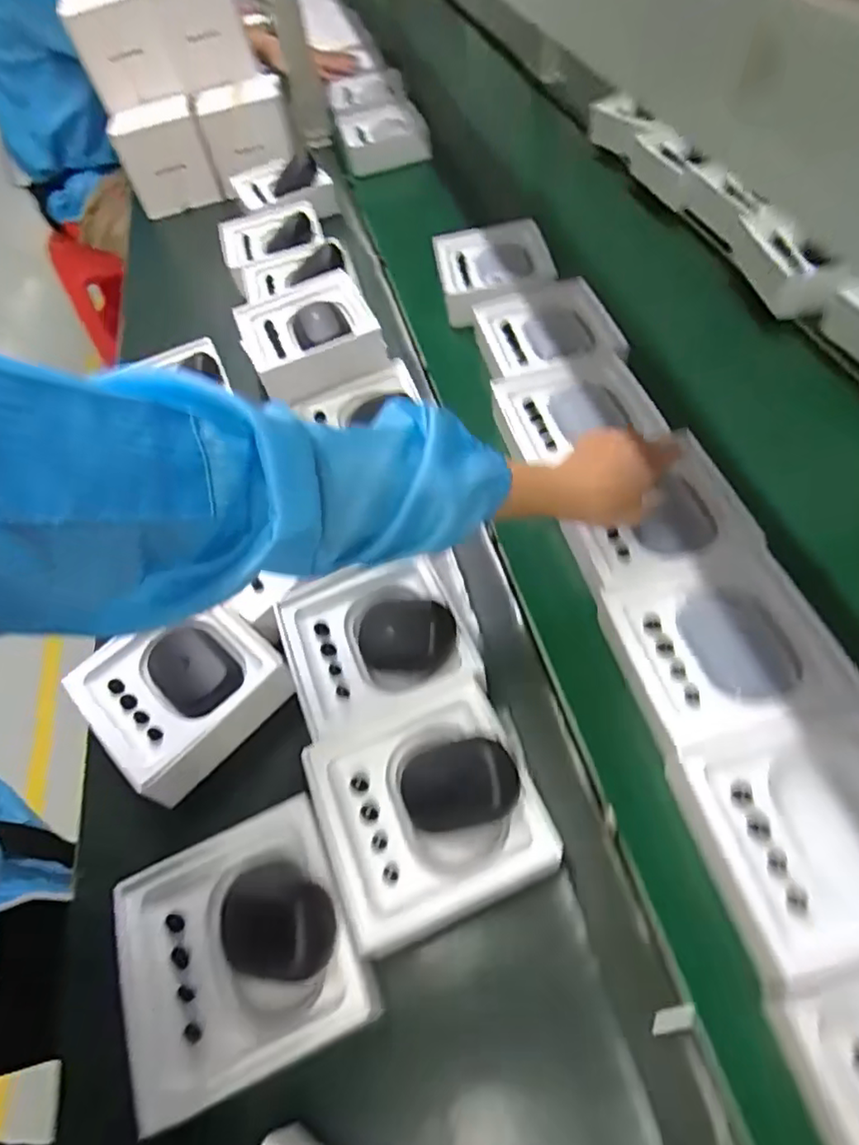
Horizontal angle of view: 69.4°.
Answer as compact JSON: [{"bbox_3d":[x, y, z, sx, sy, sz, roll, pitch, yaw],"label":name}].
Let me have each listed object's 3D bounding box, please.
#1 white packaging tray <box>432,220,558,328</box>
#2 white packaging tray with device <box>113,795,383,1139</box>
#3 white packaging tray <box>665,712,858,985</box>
[{"bbox_3d":[0.085,-0.392,0.803,0.146,0.056,0.153,-9,55,-1],"label":"white packaging tray"},{"bbox_3d":[-0.119,0.232,0.383,0.138,0.042,0.135,-23,56,-10],"label":"white packaging tray with device"},{"bbox_3d":[0.243,0.165,0.388,0.142,0.040,0.134,-11,55,-3],"label":"white packaging tray"}]

